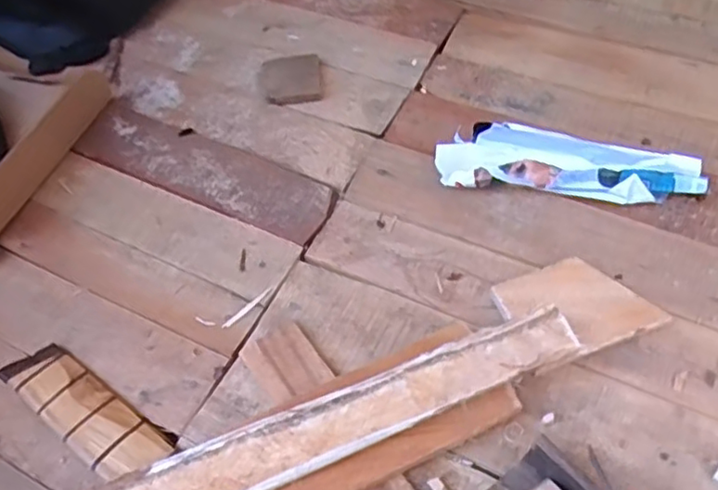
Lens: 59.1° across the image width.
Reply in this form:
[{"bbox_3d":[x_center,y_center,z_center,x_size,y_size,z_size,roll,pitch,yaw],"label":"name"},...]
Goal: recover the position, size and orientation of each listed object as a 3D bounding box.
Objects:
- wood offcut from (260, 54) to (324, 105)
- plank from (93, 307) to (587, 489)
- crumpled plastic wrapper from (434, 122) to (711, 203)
[{"bbox_3d":[-0.087,-0.214,0.820,0.078,0.018,0.075,-8,54,0],"label":"wood offcut"},{"bbox_3d":[-0.103,0.186,0.514,0.595,0.027,0.060,-22,54,-4],"label":"plank"},{"bbox_3d":[0.223,-0.085,0.687,0.273,0.049,0.089,4,55,8],"label":"crumpled plastic wrapper"}]

